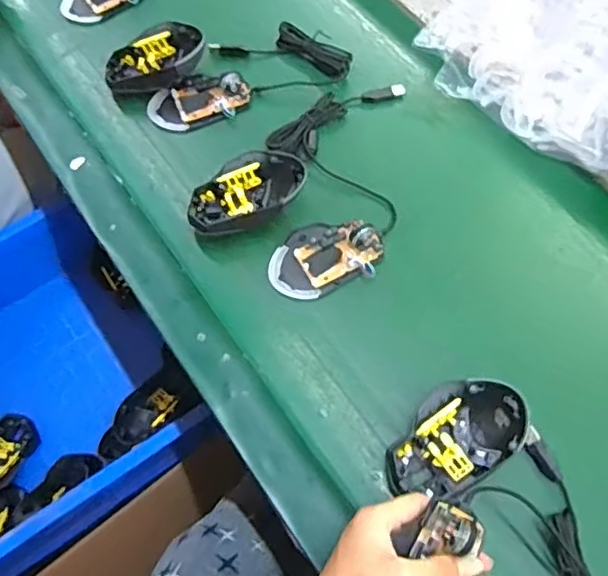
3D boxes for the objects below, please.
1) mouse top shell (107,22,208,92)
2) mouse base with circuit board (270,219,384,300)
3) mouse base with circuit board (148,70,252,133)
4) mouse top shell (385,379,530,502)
[{"bbox_3d":[-0.166,-0.257,0.669,0.113,0.048,0.076,-10,66,-3],"label":"mouse top shell"},{"bbox_3d":[0.021,-0.034,0.572,0.108,0.029,0.069,-20,67,-8],"label":"mouse base with circuit board"},{"bbox_3d":[-0.115,-0.205,0.657,0.111,0.026,0.047,-13,66,-5],"label":"mouse base with circuit board"},{"bbox_3d":[0.122,0.126,0.489,0.116,0.046,0.072,-39,71,-15],"label":"mouse top shell"}]

